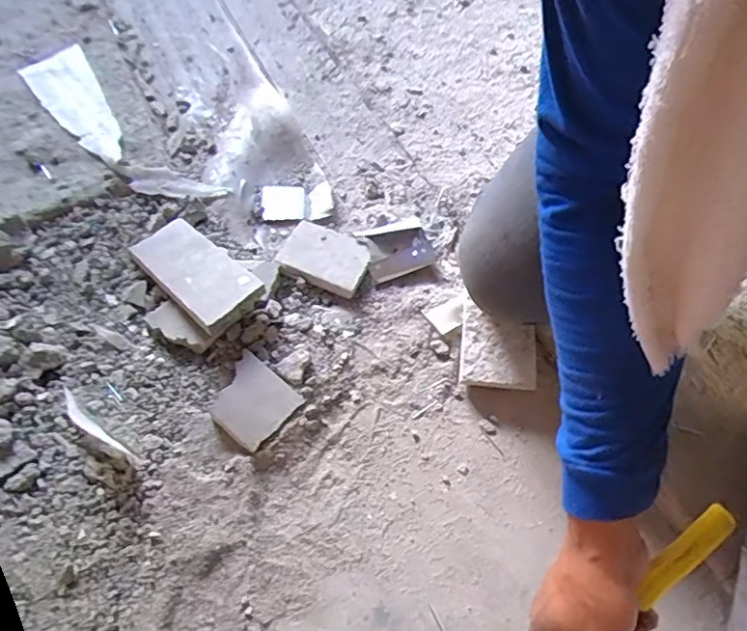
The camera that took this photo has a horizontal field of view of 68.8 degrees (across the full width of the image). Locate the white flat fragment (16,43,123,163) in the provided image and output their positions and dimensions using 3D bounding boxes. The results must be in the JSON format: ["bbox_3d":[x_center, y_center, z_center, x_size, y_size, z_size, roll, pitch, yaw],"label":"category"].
[{"bbox_3d":[-0.392,-0.273,0.715,0.079,0.014,0.205,-30,76,-10],"label":"white flat fragment"}]

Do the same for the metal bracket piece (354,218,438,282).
[{"bbox_3d":[0.028,-0.082,0.666,0.079,0.018,0.071,-16,62,-11],"label":"metal bracket piece"}]

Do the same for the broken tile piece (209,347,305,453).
[{"bbox_3d":[-0.126,0.087,0.560,0.079,0.007,0.076,36,65,17],"label":"broken tile piece"}]

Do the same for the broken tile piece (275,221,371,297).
[{"bbox_3d":[-0.058,-0.071,0.659,0.104,0.021,0.082,23,62,11],"label":"broken tile piece"}]

